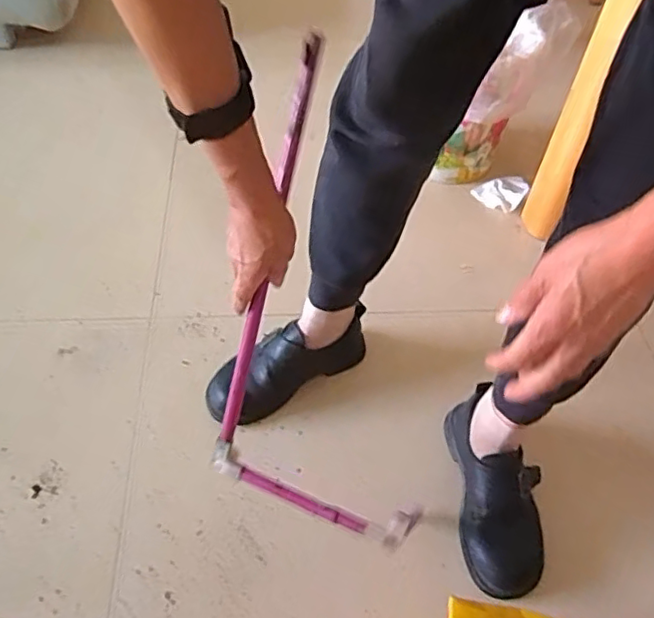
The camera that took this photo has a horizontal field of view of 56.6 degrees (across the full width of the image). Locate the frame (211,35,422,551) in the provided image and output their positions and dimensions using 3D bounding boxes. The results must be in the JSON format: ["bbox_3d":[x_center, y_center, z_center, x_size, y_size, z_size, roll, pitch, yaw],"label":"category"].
[{"bbox_3d":[0.030,0.000,0.590,0.225,0.451,0.027,18,15,12],"label":"frame"}]

